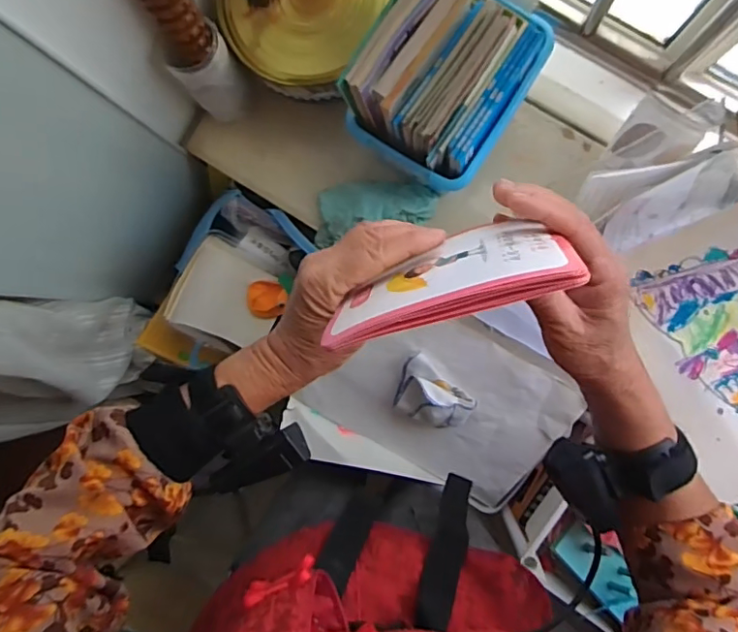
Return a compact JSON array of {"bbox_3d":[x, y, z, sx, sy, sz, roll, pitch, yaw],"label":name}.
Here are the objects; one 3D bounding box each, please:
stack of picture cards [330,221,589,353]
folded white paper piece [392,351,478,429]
[{"bbox_3d":[0.047,-0.024,0.327,0.138,0.107,0.011,-17,113,15],"label":"stack of picture cards"},{"bbox_3d":[0.074,0.101,0.672,0.098,0.040,0.079,45,124,9],"label":"folded white paper piece"}]

